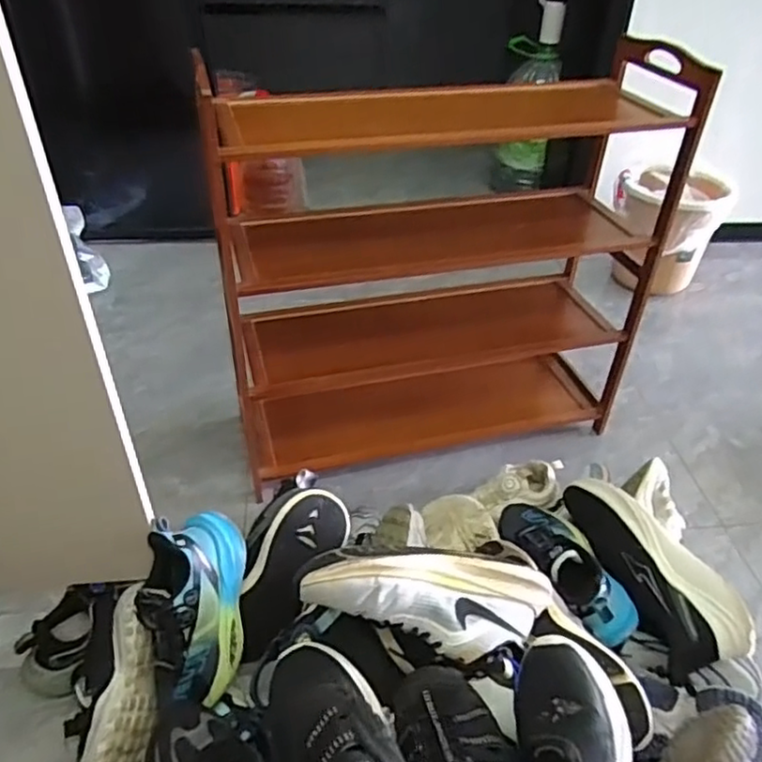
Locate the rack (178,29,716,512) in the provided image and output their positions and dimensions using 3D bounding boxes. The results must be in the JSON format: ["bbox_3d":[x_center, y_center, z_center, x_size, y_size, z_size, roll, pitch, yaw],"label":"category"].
[{"bbox_3d":[0.090,-0.158,1.093,0.657,0.682,0.255,-8,40,-12],"label":"rack"}]

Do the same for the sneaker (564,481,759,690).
[{"bbox_3d":[0.344,0.227,0.840,0.088,0.099,0.282,-9,40,-14],"label":"sneaker"}]

